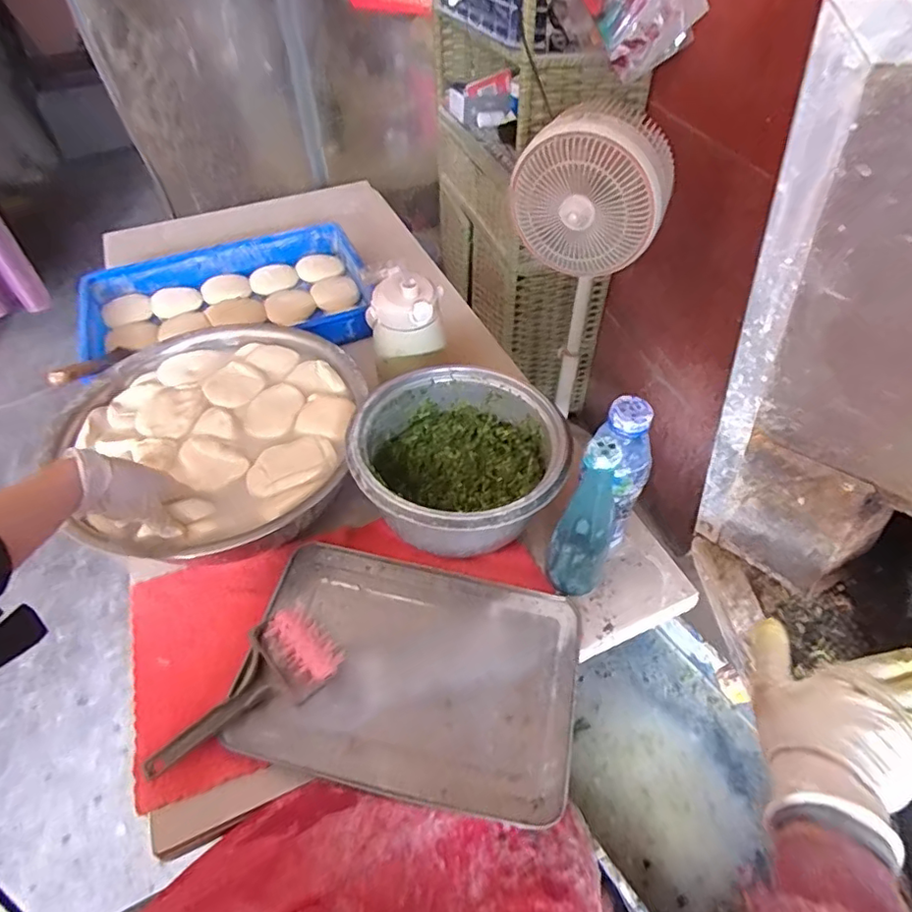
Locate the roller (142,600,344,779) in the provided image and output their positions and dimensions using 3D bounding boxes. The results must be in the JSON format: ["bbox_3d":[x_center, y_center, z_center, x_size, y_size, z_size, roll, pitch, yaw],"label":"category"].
[{"bbox_3d":[-0.218,0.232,0.569,0.194,0.043,0.086,-26,53,-20],"label":"roller"}]

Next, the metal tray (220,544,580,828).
[{"bbox_3d":[-0.047,0.225,0.602,0.337,0.027,0.229,8,49,9],"label":"metal tray"}]

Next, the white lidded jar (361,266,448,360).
[{"bbox_3d":[-0.075,-0.216,0.812,0.105,0.104,0.117,-8,49,-5],"label":"white lidded jar"}]

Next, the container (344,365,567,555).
[{"bbox_3d":[0.002,0.016,0.699,0.237,0.129,0.246,-1,48,1],"label":"container"}]

